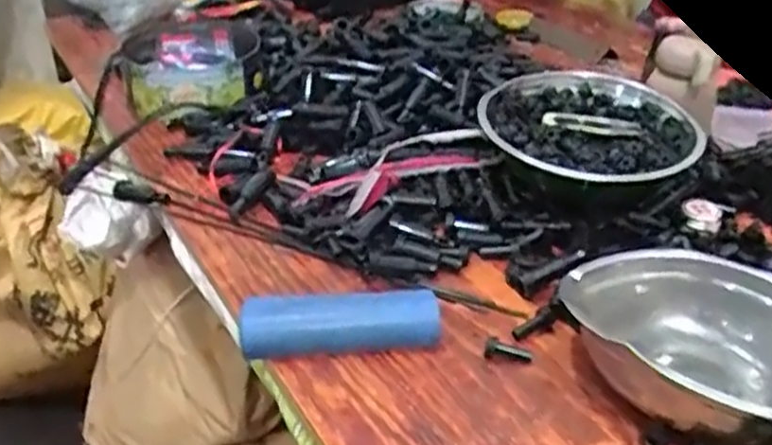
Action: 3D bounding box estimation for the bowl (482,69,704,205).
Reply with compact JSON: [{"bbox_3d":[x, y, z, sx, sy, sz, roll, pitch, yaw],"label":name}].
[{"bbox_3d":[0.212,-0.086,0.796,0.219,0.072,0.180,22,39,30],"label":"bowl"}]

